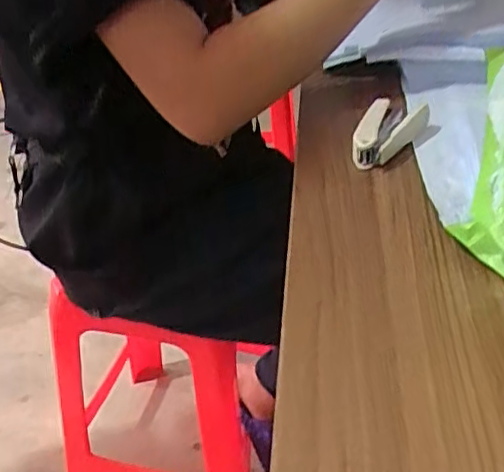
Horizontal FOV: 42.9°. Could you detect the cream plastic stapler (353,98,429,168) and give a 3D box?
[{"bbox_3d":[0.105,-0.079,0.506,0.045,0.023,0.093,14,38,22],"label":"cream plastic stapler"}]

